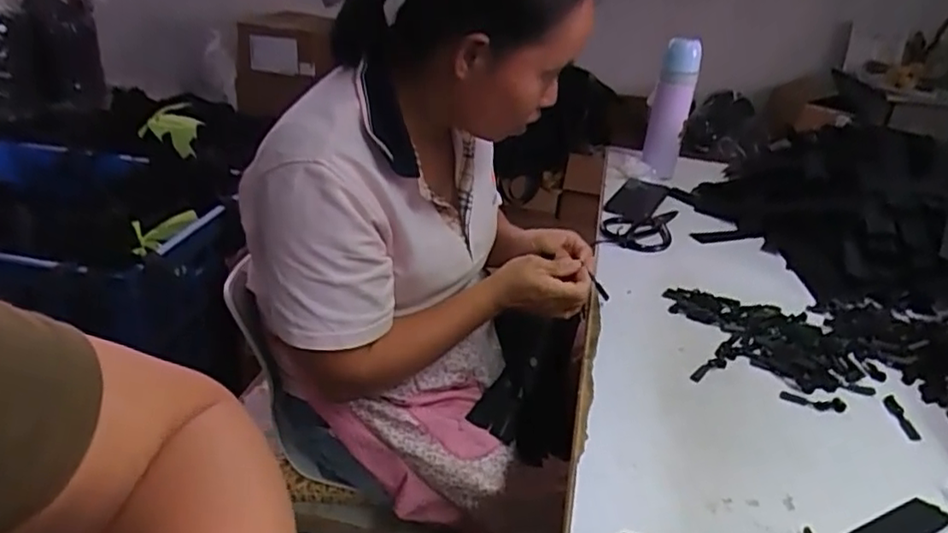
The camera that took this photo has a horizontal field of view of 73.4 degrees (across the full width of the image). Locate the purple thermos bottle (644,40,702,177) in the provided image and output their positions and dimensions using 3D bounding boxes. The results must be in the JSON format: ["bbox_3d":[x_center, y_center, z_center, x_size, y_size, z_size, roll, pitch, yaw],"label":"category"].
[{"bbox_3d":[0.356,-0.279,1.154,0.067,0.241,0.060,12,28,13],"label":"purple thermos bottle"}]

